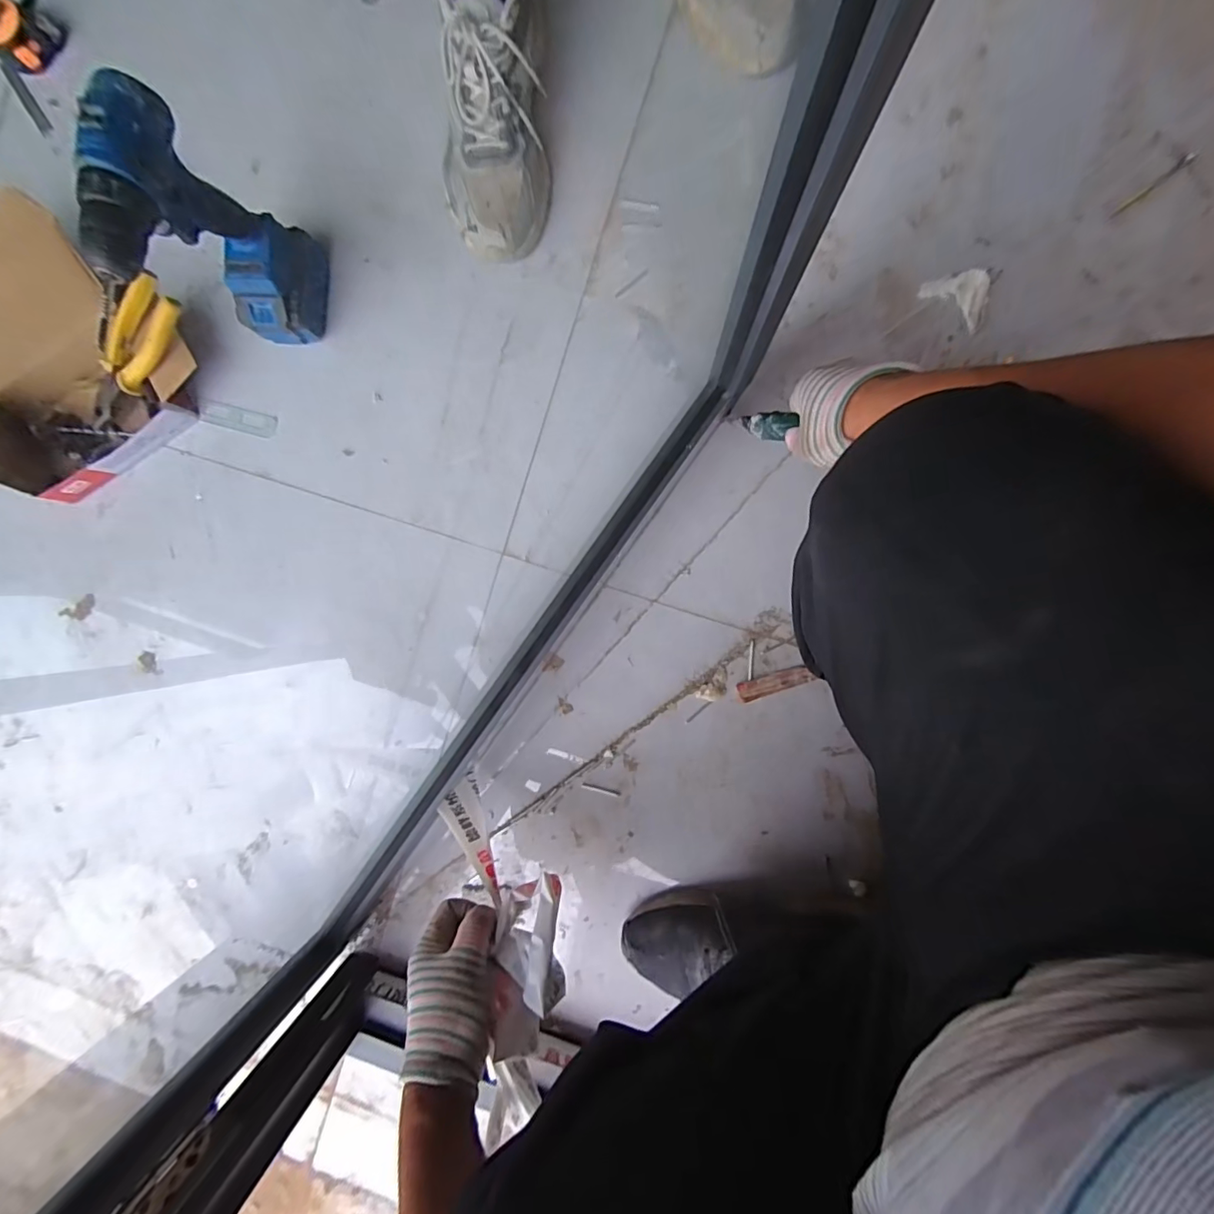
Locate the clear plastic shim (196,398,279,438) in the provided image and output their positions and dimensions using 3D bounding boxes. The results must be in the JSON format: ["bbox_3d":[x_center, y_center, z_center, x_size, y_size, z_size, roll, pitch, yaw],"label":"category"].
[{"bbox_3d":[-0.459,-0.234,0.633,0.093,0.012,0.028,13,91,5],"label":"clear plastic shim"}]

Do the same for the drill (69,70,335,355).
[{"bbox_3d":[-0.385,-0.339,0.510,0.067,0.239,0.189,19,92,5],"label":"drill"}]

